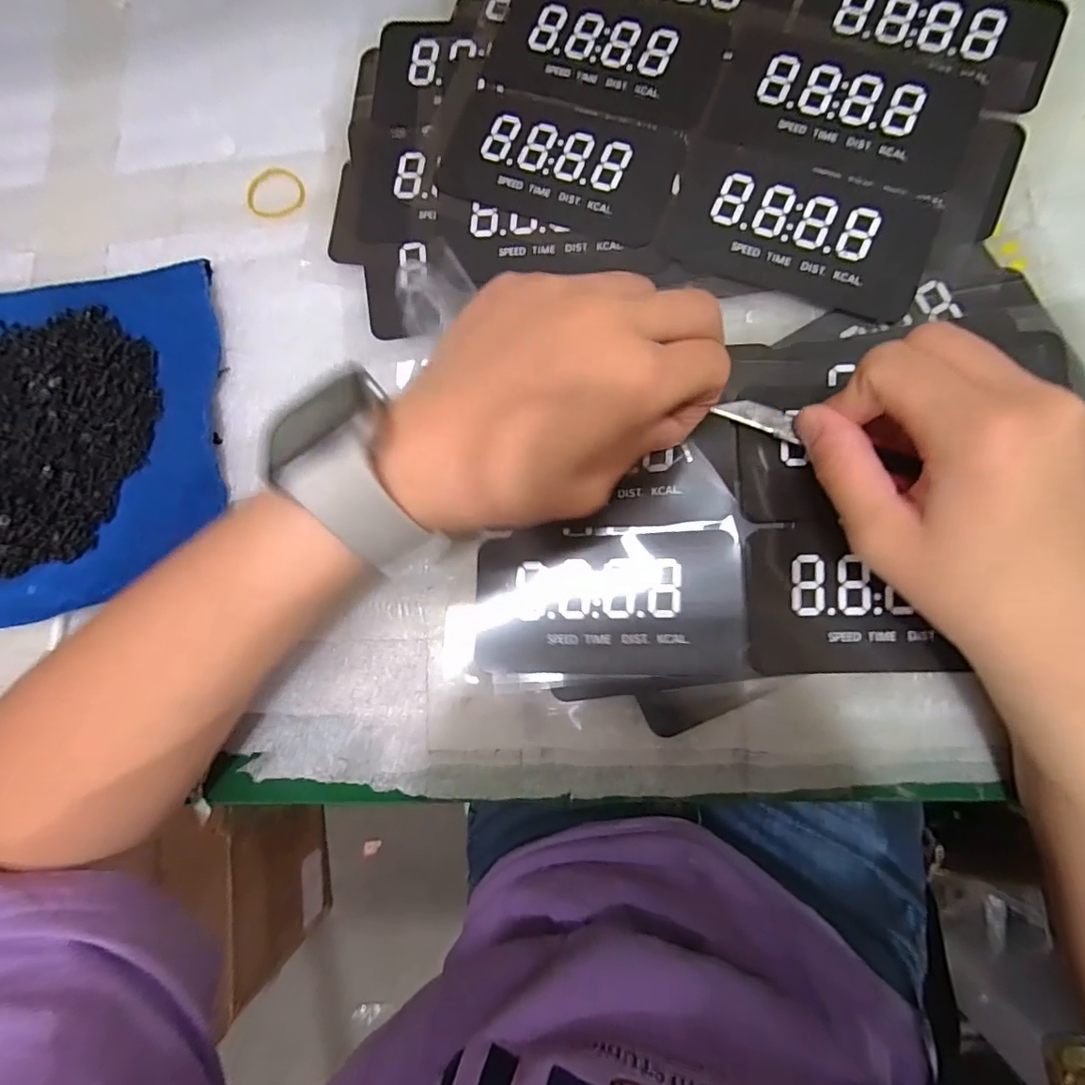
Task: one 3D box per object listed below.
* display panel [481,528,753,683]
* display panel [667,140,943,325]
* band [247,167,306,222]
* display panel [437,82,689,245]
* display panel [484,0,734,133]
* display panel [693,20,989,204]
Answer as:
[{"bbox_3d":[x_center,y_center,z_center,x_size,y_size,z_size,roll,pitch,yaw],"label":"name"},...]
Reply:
[{"bbox_3d":[0.027,0.027,0.227,0.110,0.004,0.062,-2,80,8],"label":"display panel"},{"bbox_3d":[0.115,-0.140,0.238,0.110,0.004,0.061,18,87,7],"label":"display panel"},{"bbox_3d":[-0.137,-0.178,0.271,0.029,0.004,0.031,-1,83,6],"label":"band"},{"bbox_3d":[0.007,-0.181,0.252,0.113,0.004,0.059,20,86,8],"label":"display panel"},{"bbox_3d":[0.030,-0.239,0.258,0.112,0.004,0.063,20,86,8],"label":"display panel"},{"bbox_3d":[0.134,-0.199,0.240,0.115,0.004,0.072,18,86,7],"label":"display panel"}]

